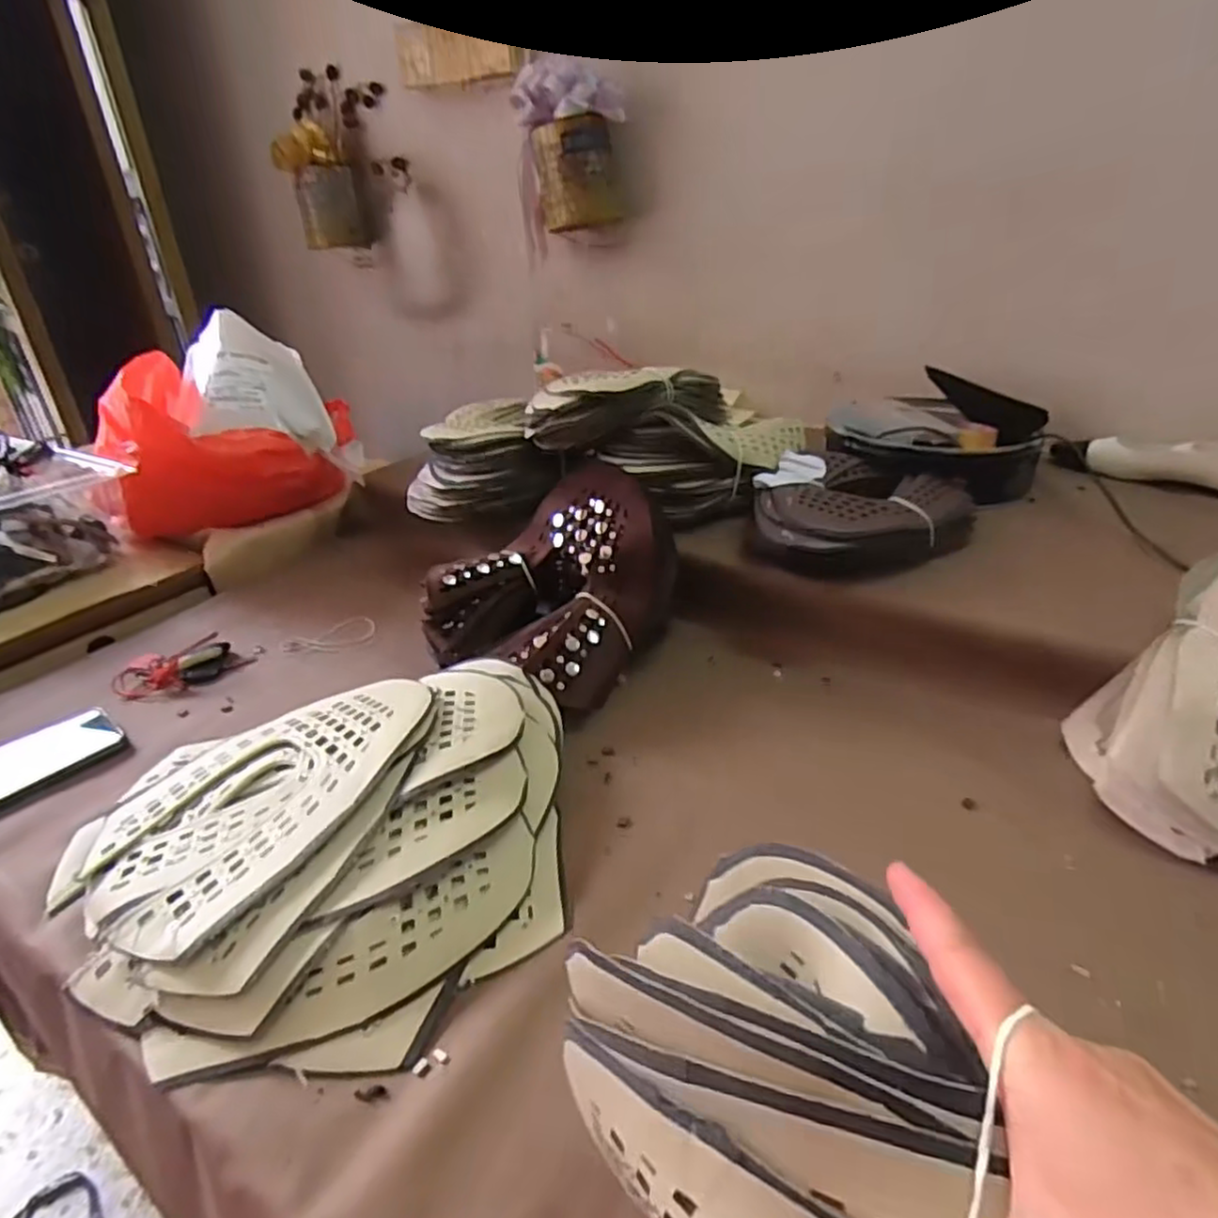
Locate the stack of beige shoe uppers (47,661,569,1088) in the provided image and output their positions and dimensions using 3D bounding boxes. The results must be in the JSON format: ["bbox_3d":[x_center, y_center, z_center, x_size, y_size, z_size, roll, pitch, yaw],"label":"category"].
[{"bbox_3d":[-0.216,0.157,0.510,0.359,0.065,0.301,-4,29,-2],"label":"stack of beige shoe uppers"}]

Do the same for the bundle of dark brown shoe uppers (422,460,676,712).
[{"bbox_3d":[-0.055,-0.038,0.719,0.200,0.154,0.222,14,33,27],"label":"bundle of dark brown shoe uppers"}]

